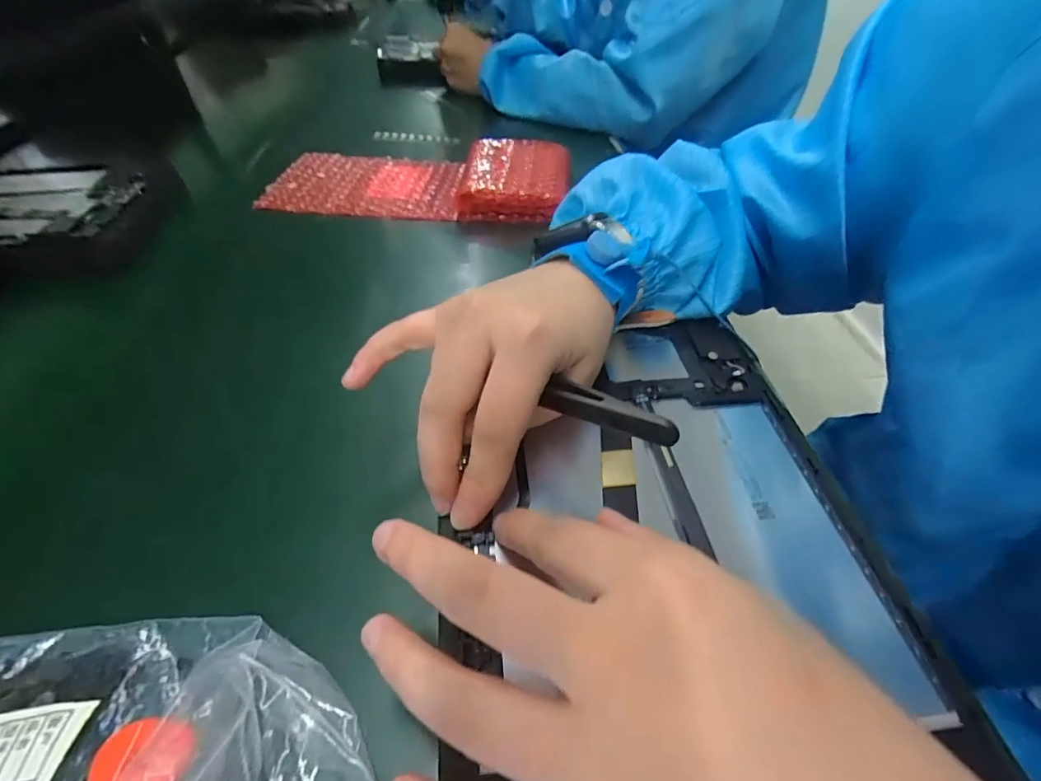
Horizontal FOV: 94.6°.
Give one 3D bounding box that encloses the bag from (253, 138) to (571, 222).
[{"bbox_3d":[-0.093,-0.195,0.439,0.265,0.025,0.118,0,45,2],"label":"bag"}]

